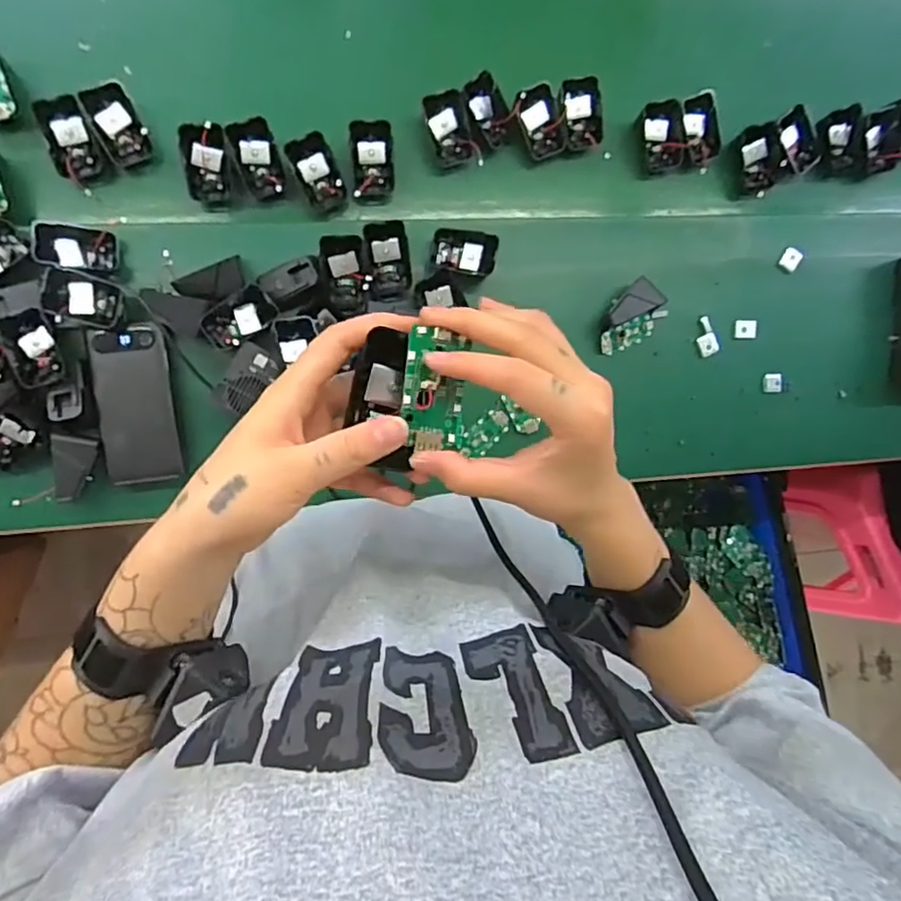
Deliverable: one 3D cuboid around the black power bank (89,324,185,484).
[{"bbox_3d":[-0.307,-0.045,0.606,0.067,0.013,0.153,-6,90,-9],"label":"black power bank"}]

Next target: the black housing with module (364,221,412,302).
[{"bbox_3d":[-0.065,-0.195,0.644,0.043,0.056,0.067,-10,90,-9],"label":"black housing with module"}]

